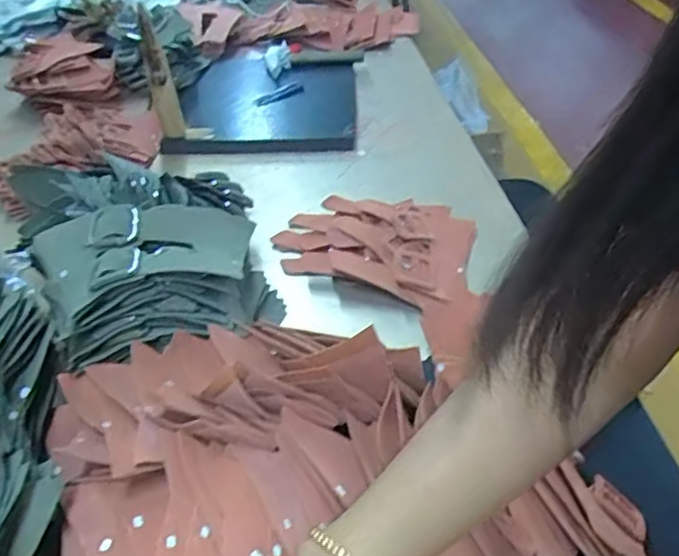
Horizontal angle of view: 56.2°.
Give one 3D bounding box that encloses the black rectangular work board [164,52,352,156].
[{"bbox_3d":[-0.125,-0.313,1.123,0.301,0.030,0.321,-1,42,1],"label":"black rectangular work board"}]

